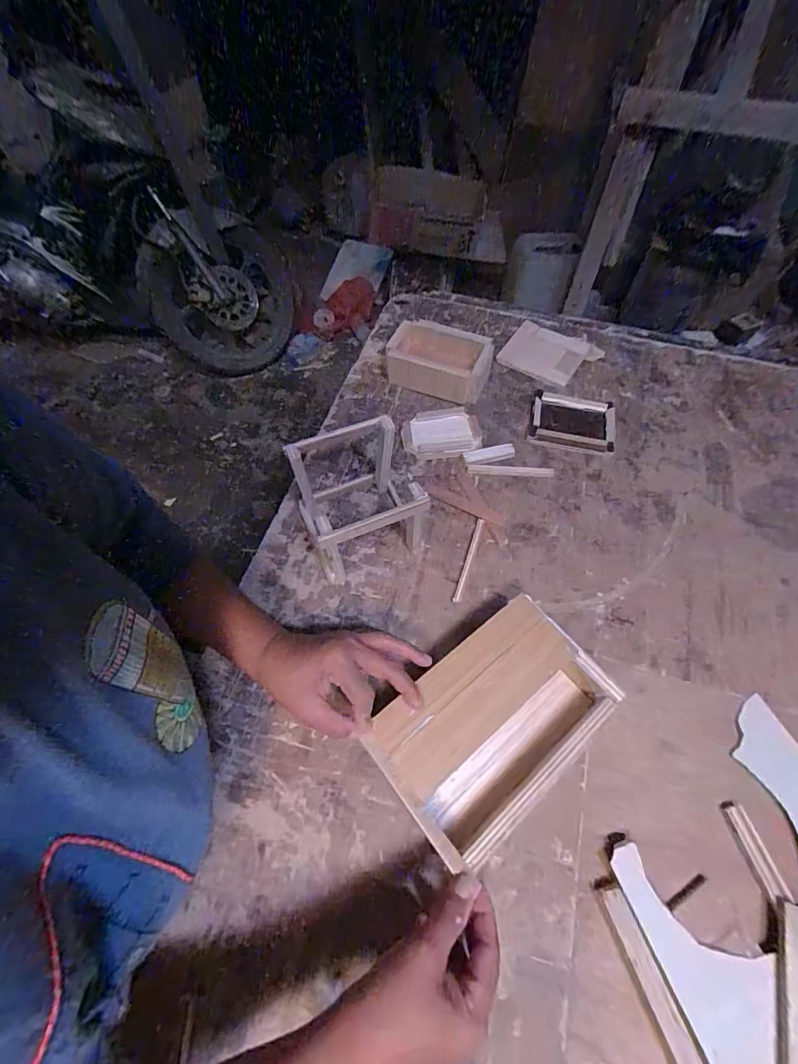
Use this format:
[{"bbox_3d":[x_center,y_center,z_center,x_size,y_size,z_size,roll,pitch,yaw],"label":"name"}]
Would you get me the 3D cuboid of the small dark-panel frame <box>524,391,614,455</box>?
[{"bbox_3d":[0.256,-0.162,0.623,0.119,0.012,0.099,12,62,7],"label":"small dark-panel frame"}]

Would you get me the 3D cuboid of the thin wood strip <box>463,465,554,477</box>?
[{"bbox_3d":[0.153,-0.085,0.585,0.121,0.006,0.015,2,61,2],"label":"thin wood strip"}]

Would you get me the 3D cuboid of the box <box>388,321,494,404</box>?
[{"bbox_3d":[0.061,-0.263,0.654,0.154,0.058,0.094,16,63,9],"label":"box"}]

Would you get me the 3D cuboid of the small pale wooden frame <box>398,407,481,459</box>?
[{"bbox_3d":[0.061,-0.143,0.611,0.111,0.018,0.081,-1,61,0],"label":"small pale wooden frame"}]

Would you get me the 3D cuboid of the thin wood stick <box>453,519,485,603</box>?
[{"bbox_3d":[0.086,0.033,0.517,0.009,0.005,0.114,18,63,10],"label":"thin wood stick"}]

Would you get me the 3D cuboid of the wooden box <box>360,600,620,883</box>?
[{"bbox_3d":[0.089,0.181,0.406,0.213,0.053,0.136,-36,67,-17],"label":"wooden box"}]

